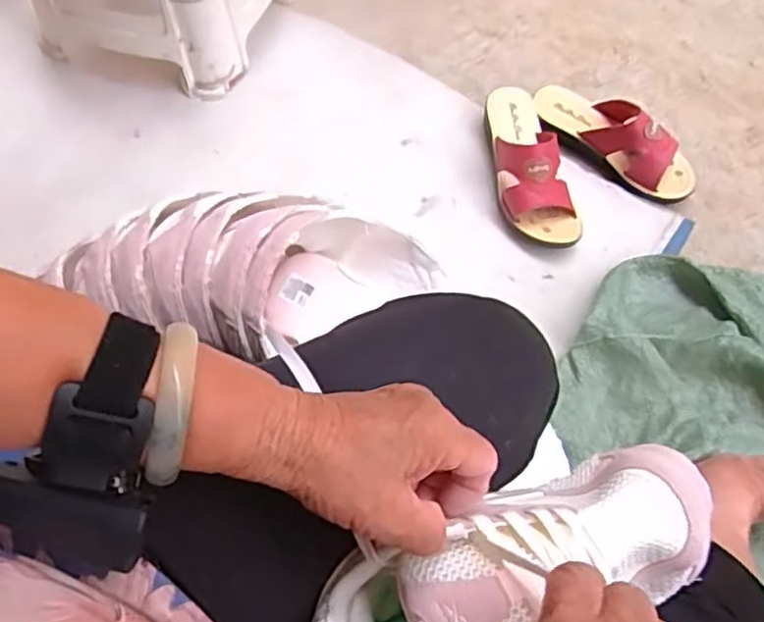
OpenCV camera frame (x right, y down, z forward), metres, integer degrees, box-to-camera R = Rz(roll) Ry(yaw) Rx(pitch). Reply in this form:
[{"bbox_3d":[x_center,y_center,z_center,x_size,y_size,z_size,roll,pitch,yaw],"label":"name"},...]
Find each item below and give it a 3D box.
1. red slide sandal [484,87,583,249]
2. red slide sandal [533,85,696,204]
[{"bbox_3d":[0.178,-0.186,0.857,0.082,0.074,0.224,-12,67,-8],"label":"red slide sandal"},{"bbox_3d":[0.298,-0.222,0.879,0.217,0.073,0.077,35,69,12],"label":"red slide sandal"}]

